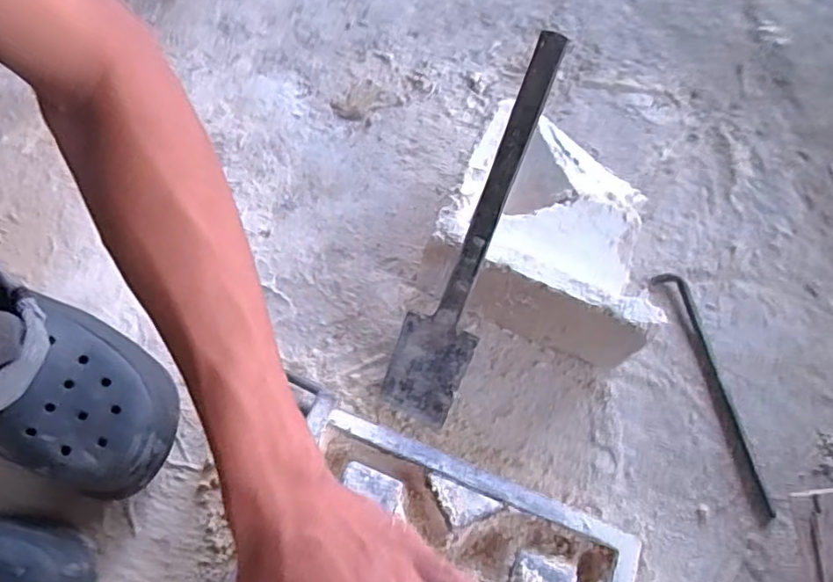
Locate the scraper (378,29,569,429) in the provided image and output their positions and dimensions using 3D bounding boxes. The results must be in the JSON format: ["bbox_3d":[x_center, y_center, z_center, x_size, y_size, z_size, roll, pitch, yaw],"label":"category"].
[{"bbox_3d":[0.045,-0.033,0.465,0.061,0.012,0.318,25,111,10],"label":"scraper"}]

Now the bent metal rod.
[{"bbox_3d":[0.279,0.087,0.549,0.031,0.014,0.229,-13,67,-7],"label":"bent metal rod"}]

